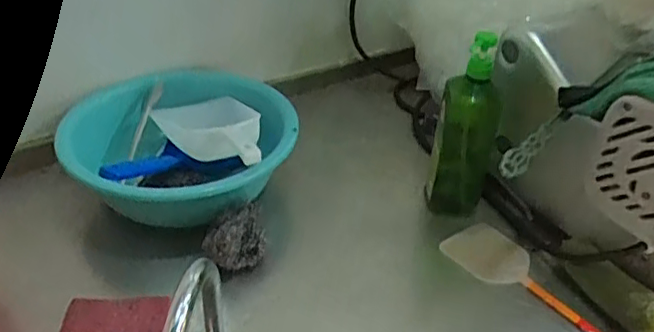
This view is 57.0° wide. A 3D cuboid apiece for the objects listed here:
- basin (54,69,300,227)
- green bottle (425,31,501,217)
[{"bbox_3d":[-0.204,-0.028,0.910,0.299,0.136,0.299,3,35,-2],"label":"basin"},{"bbox_3d":[0.201,-0.058,0.869,0.083,0.267,0.077,16,38,18],"label":"green bottle"}]

